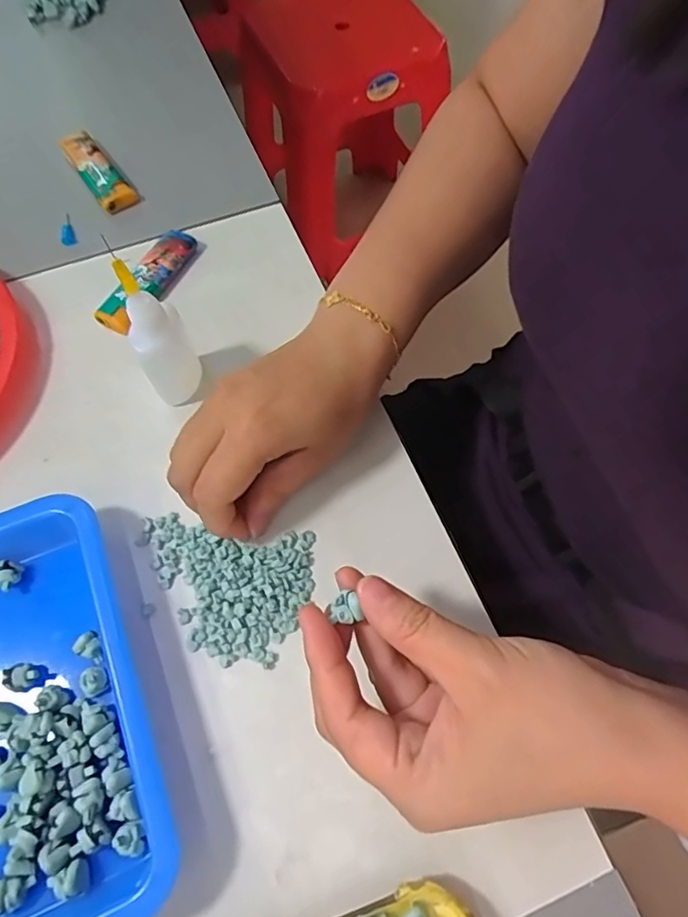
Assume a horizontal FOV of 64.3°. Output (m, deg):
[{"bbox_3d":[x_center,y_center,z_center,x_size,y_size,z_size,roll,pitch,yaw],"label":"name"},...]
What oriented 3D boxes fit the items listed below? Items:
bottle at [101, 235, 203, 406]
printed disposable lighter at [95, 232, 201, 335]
[{"bbox_3d":[-0.090,-0.060,0.265,0.026,0.087,0.021,-26,67,-10],"label":"bottle"},{"bbox_3d":[-0.119,-0.110,0.335,0.022,0.011,0.079,27,69,13],"label":"printed disposable lighter"}]

